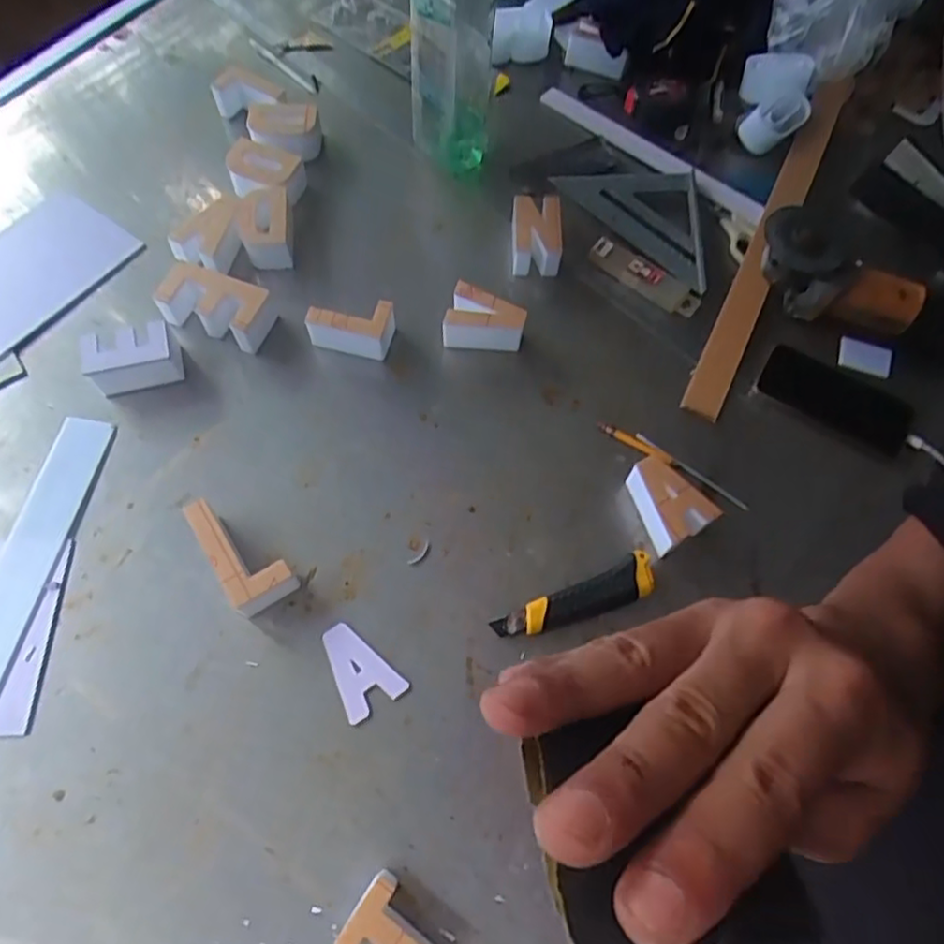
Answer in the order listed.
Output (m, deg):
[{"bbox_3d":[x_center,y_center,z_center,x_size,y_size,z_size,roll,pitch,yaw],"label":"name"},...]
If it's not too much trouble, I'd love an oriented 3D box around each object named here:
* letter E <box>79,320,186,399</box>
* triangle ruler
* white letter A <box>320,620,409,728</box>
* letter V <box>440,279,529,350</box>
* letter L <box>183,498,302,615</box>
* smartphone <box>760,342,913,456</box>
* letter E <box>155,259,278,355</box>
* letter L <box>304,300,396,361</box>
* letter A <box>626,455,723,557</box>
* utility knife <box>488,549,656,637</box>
[{"bbox_3d":[-0.350,-0.117,0.681,0.085,0.051,0.058,-19,66,-10],"label":"letter E"},{"bbox_3d":[0.185,-0.295,0.785,0.162,0.021,0.186,0,64,7],"label":"triangle ruler"},{"bbox_3d":[-0.100,0.171,0.584,0.053,0.004,0.082,-29,68,-15],"label":"white letter A"},{"bbox_3d":[0.014,-0.166,0.722,0.086,0.048,0.060,6,64,1],"label":"letter V"},{"bbox_3d":[-0.212,0.072,0.604,0.057,0.046,0.111,-32,69,-16],"label":"letter L"},{"bbox_3d":[0.392,-0.081,0.711,0.156,0.012,0.078,29,67,12],"label":"smartphone"},{"bbox_3d":[-0.274,-0.177,0.712,0.118,0.054,0.064,20,65,8],"label":"letter E"},{"bbox_3d":[-0.130,-0.158,0.715,0.090,0.053,0.051,12,64,4],"label":"letter L"},{"bbox_3d":[0.193,0.031,0.643,0.059,0.048,0.089,-15,65,-9],"label":"letter A"},{"bbox_3d":[0.097,0.121,0.605,0.155,0.019,0.038,-22,67,-12],"label":"utility knife"}]

